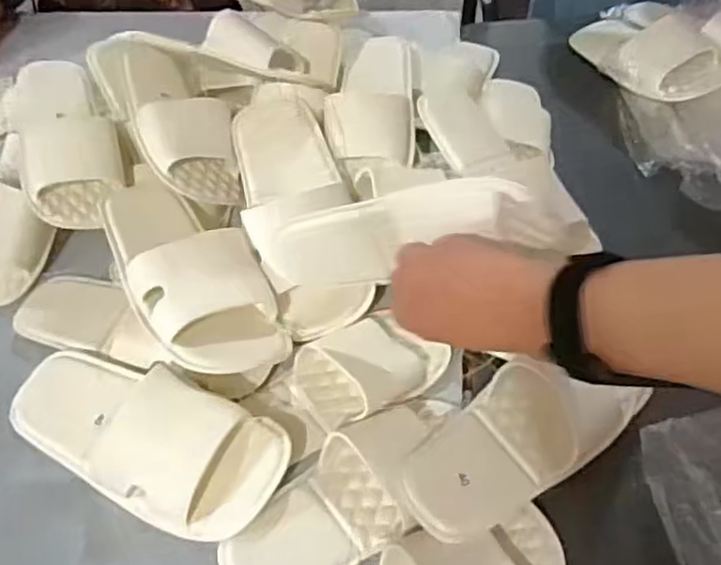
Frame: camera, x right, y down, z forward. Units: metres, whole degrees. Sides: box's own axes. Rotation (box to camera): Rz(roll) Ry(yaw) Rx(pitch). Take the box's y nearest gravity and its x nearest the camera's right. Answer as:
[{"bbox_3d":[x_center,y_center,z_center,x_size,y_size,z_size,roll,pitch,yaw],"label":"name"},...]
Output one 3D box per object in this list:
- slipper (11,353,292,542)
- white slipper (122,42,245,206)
[{"bbox_3d":[-0.191,0.119,0.564,0.270,0.068,0.108,21,54,22],"label":"slipper"},{"bbox_3d":[-0.198,-0.181,0.736,0.097,0.058,0.225,-24,65,-15],"label":"white slipper"}]

